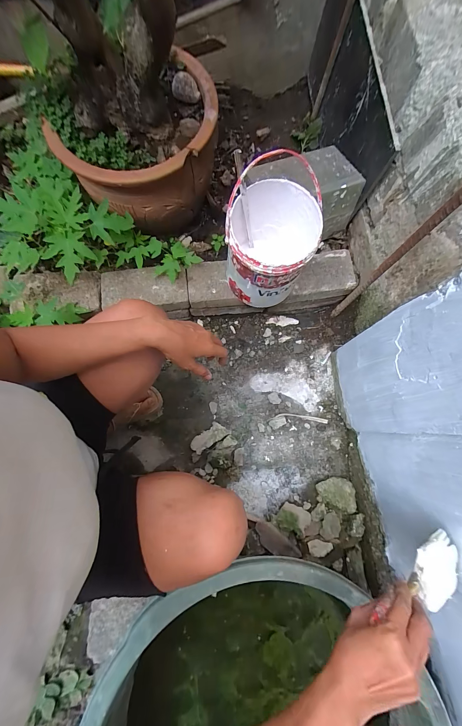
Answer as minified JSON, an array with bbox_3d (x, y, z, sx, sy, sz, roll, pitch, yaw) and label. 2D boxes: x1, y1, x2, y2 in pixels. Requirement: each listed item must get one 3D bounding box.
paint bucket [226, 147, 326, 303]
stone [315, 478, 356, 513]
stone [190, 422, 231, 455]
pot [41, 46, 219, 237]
[{"bbox_3d":[0.075,-0.237,0.549,0.166,0.217,0.179,15,77,2],"label":"paint bucket"},{"bbox_3d":[0.269,0.339,0.674,0.091,0.054,0.082,-9,77,-4],"label":"stone"},{"bbox_3d":[-0.058,0.193,0.682,0.103,0.043,0.046,-32,80,-9],"label":"stone"},{"bbox_3d":[-0.179,-0.460,0.641,0.350,0.254,0.226,-39,81,-10],"label":"pot"}]

